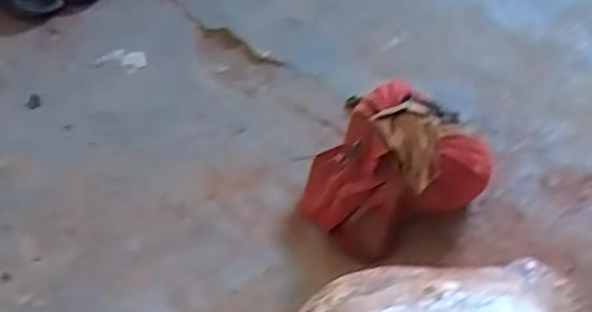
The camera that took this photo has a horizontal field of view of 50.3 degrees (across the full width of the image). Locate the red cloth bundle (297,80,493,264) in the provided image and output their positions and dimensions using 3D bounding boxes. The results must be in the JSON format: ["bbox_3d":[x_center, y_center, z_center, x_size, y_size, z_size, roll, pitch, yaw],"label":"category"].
[{"bbox_3d":[0.104,0.008,0.688,0.173,0.122,0.169,-3,44,3],"label":"red cloth bundle"}]

